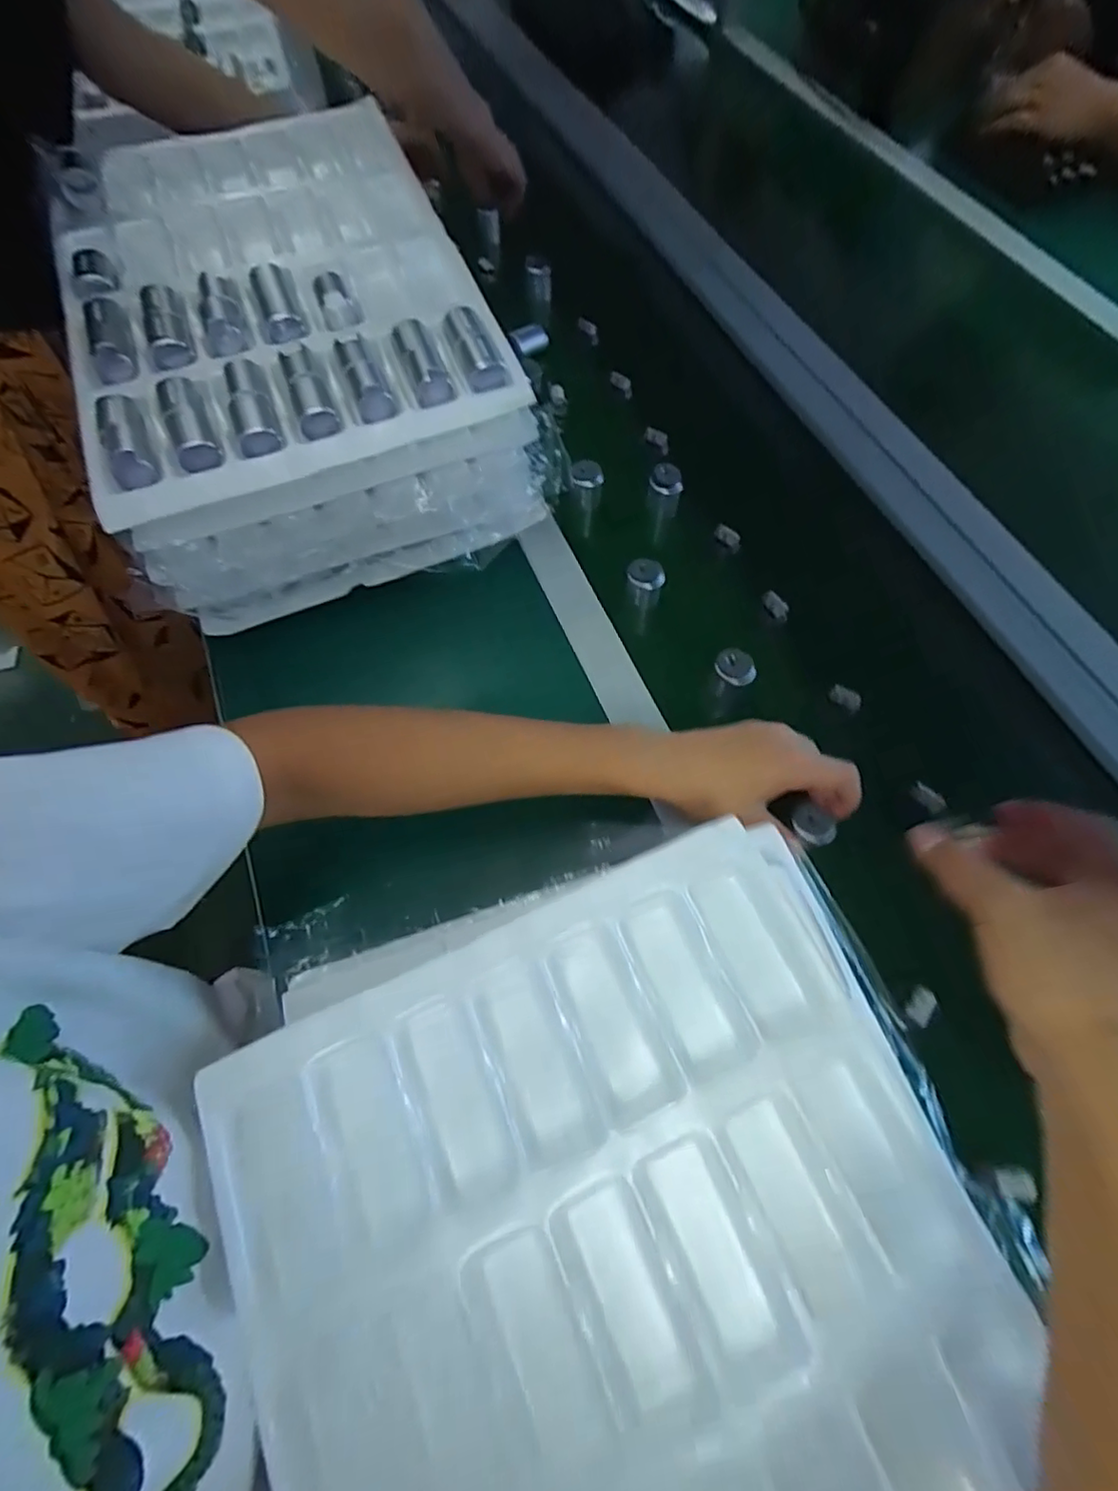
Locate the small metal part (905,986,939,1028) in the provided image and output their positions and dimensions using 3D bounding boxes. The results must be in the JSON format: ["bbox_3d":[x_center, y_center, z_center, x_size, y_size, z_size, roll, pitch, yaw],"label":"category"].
[{"bbox_3d":[0.239,0.172,0.402,0.017,0.006,0.023,36,72,15],"label":"small metal part"}]

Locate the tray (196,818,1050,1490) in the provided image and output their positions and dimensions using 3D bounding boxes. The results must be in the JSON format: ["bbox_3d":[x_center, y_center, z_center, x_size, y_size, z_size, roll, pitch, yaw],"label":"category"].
[{"bbox_3d":[0.039,0.249,0.267,0.324,0.031,0.360,-23,68,-9],"label":"tray"}]

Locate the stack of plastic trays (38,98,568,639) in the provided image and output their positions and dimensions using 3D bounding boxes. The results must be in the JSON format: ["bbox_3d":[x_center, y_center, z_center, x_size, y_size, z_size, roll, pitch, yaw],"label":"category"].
[{"bbox_3d":[-0.243,-0.378,0.586,0.338,0.156,0.487,-20,68,-8],"label":"stack of plastic trays"}]

